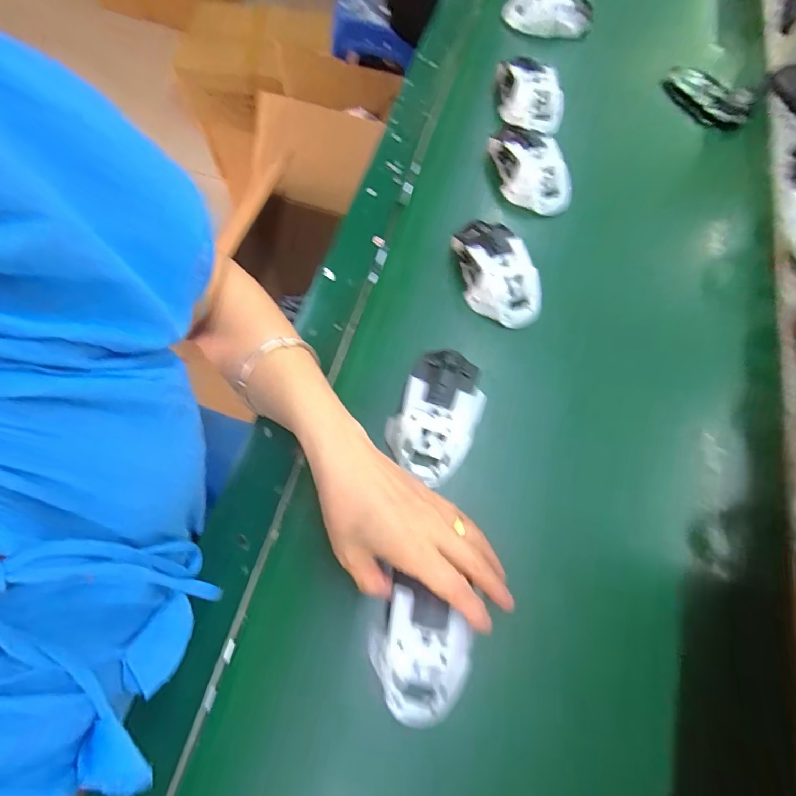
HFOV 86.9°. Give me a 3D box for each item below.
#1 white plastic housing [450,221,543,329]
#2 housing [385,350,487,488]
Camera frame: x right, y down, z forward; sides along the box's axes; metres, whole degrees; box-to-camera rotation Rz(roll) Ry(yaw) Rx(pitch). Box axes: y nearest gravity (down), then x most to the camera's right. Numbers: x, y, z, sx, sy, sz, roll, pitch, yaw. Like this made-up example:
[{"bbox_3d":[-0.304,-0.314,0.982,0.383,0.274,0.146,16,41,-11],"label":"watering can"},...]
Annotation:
[{"bbox_3d":[0.093,-0.123,0.400,0.065,0.038,0.115,-23,72,-11],"label":"white plastic housing"},{"bbox_3d":[0.034,0.008,0.344,0.066,0.033,0.111,26,70,7],"label":"housing"}]

